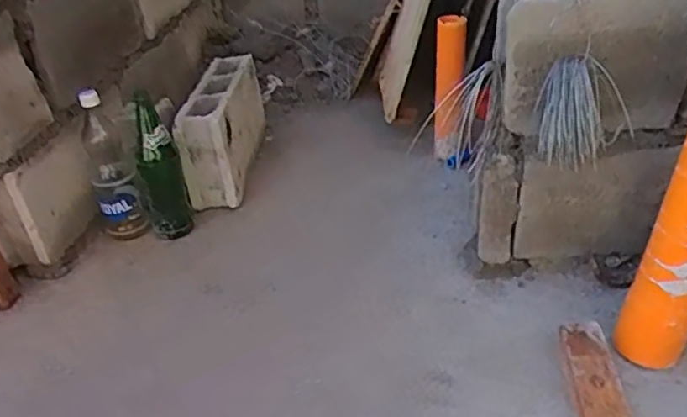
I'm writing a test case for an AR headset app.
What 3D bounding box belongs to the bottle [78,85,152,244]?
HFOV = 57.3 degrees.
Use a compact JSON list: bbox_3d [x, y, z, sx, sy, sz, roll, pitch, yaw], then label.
[{"bbox_3d":[-0.446,-0.079,1.201,0.086,0.289,0.085,-17,12,-18],"label":"bottle"}]

